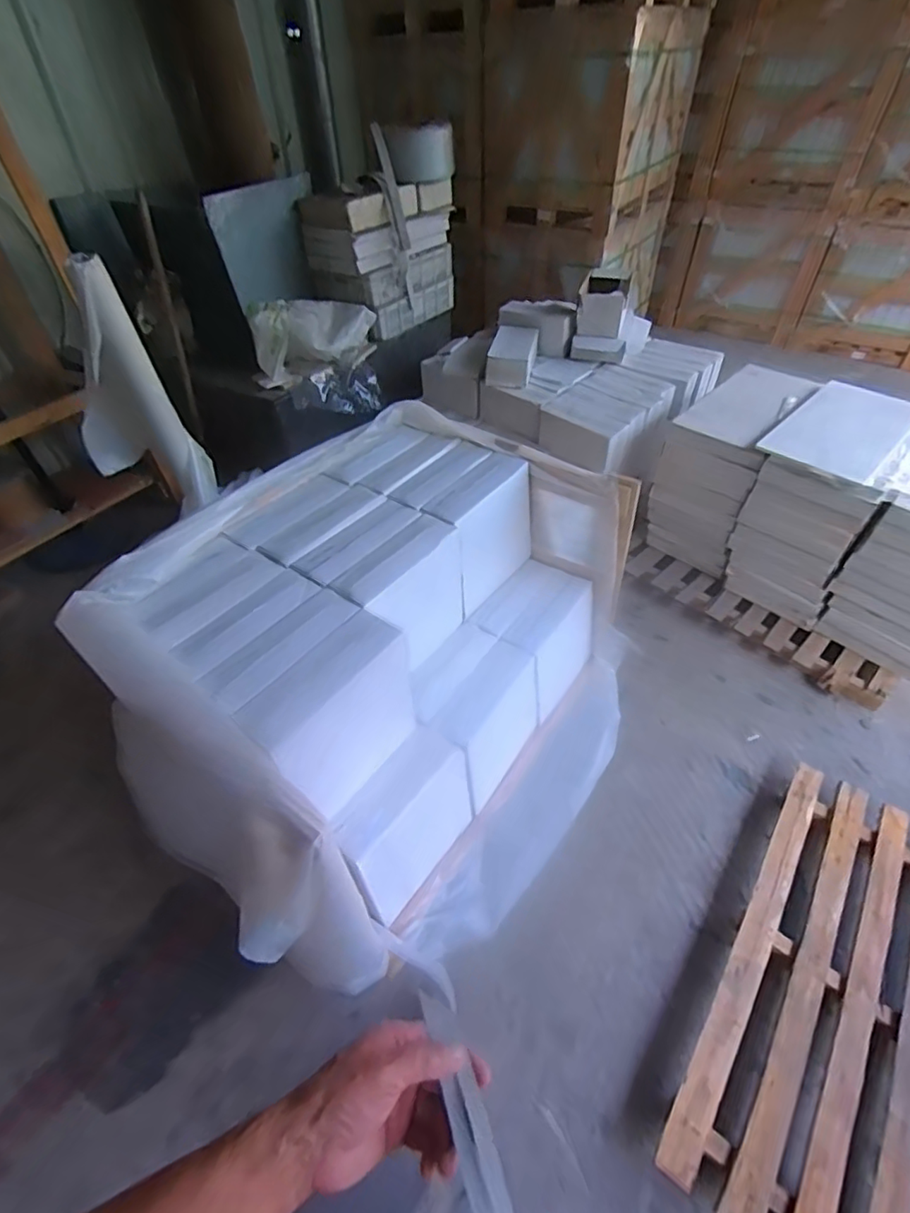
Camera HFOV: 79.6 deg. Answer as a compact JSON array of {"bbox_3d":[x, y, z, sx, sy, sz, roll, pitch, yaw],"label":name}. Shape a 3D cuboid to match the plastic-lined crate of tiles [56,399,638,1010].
[{"bbox_3d":[-0.134,0.159,1.323,0.960,0.645,1.162,22,52,21],"label":"plastic-lined crate of tiles"}]

